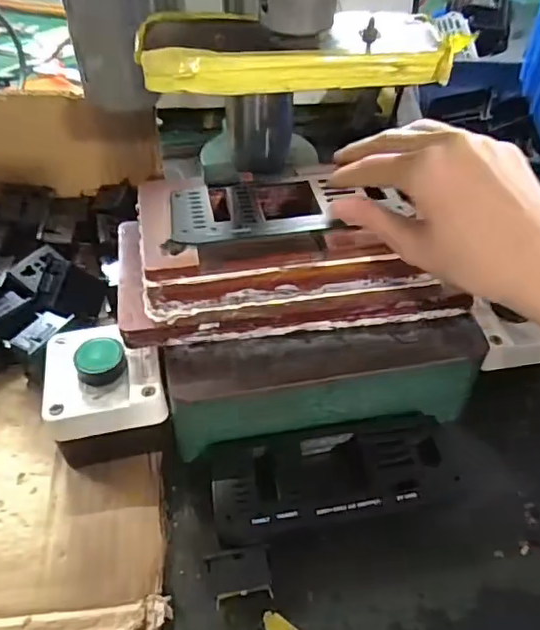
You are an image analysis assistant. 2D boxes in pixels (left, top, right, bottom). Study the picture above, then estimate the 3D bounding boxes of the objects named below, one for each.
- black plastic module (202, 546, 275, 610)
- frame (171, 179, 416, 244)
[{"bbox_3d":[-0.016,0.141,0.316,0.034,0.009,0.026,-6,47,-7],"label":"black plastic module"},{"bbox_3d":[0.011,-0.067,0.357,0.141,0.008,0.052,-7,52,-8],"label":"frame"}]

